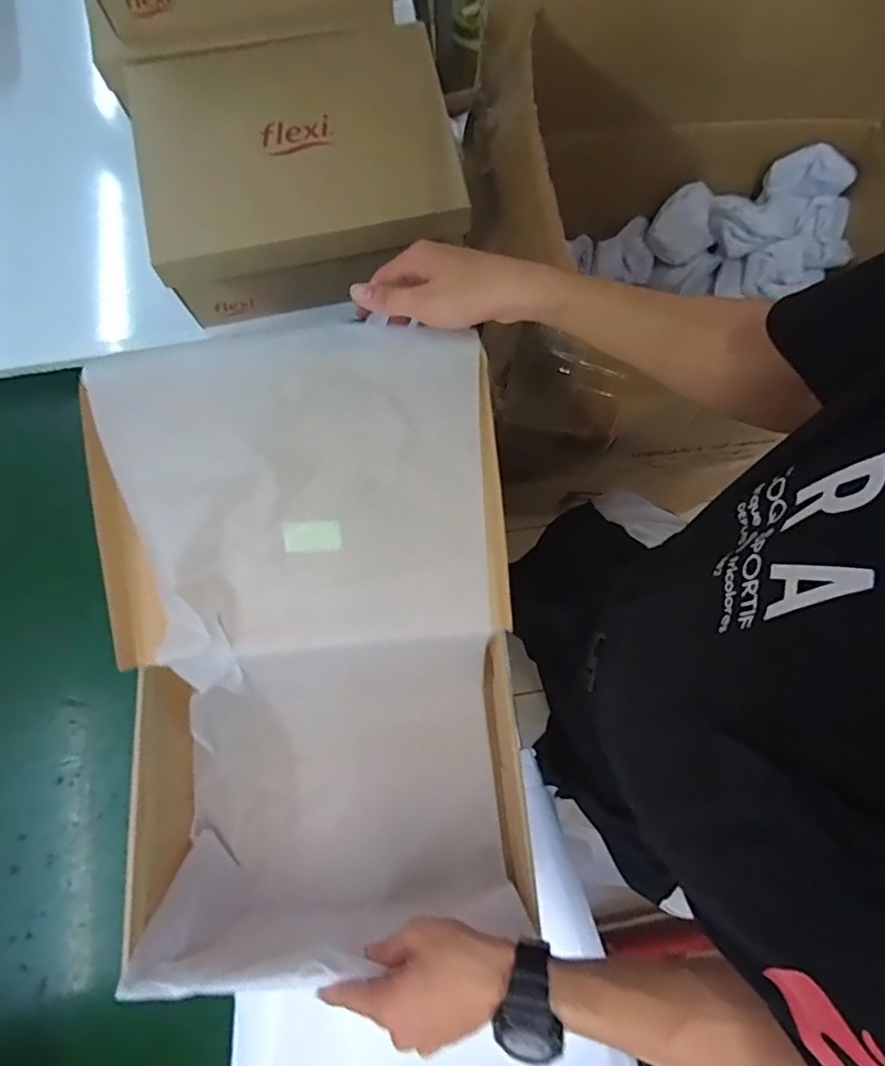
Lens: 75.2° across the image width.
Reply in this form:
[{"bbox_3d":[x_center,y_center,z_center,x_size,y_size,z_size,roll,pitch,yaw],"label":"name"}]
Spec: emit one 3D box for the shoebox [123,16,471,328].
[{"bbox_3d":[-0.165,-0.437,0.679,0.328,0.116,0.299,-11,79,-2],"label":"shoebox"}]

